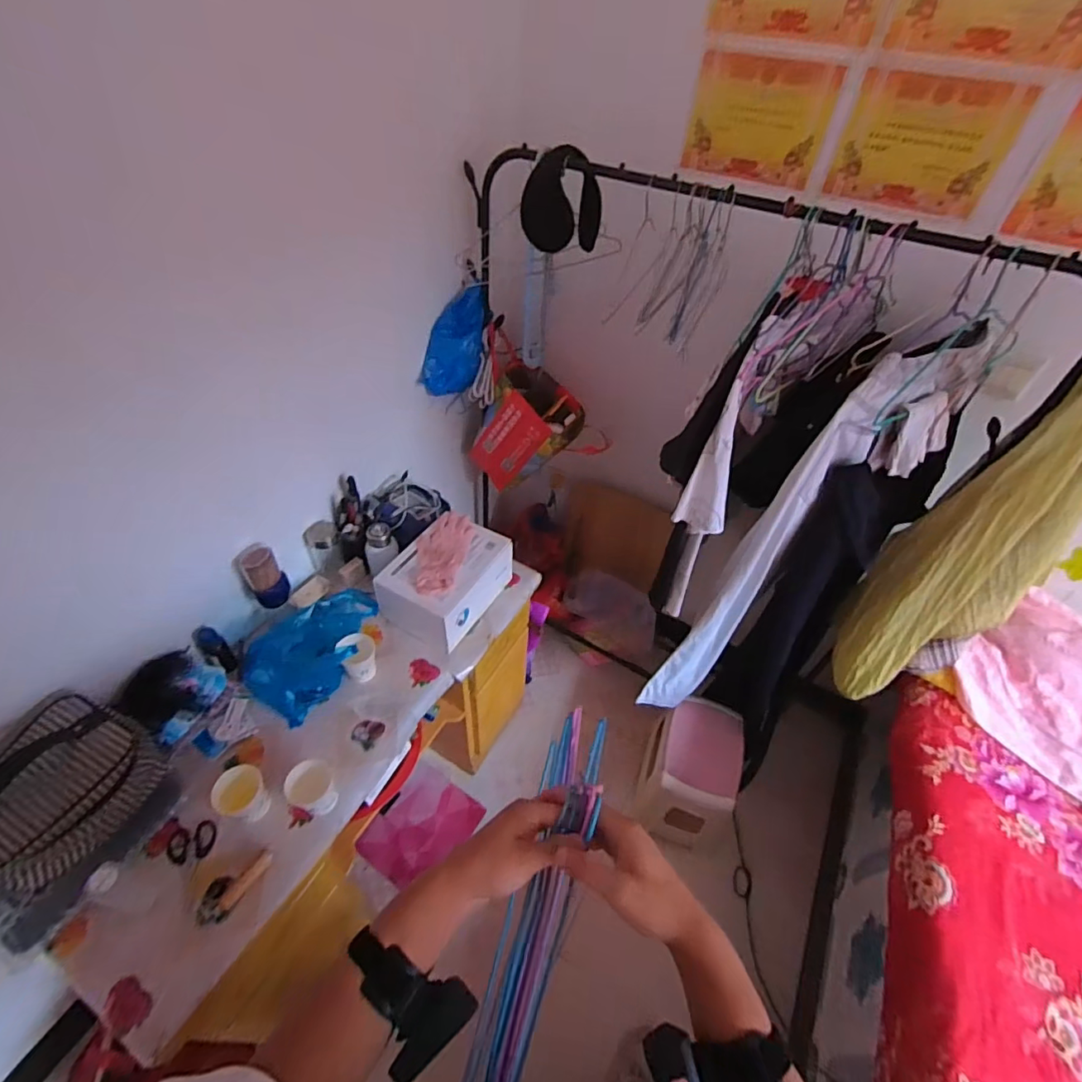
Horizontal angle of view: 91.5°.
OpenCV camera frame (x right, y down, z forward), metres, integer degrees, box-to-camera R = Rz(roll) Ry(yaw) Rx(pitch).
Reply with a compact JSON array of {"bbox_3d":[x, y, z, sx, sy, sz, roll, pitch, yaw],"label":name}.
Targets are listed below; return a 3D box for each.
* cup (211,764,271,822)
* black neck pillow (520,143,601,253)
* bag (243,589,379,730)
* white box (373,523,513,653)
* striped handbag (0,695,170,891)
[{"bbox_3d":[-0.483,0.413,0.858,0.076,0.083,0.071,3,46,-3],"label":"cup"},{"bbox_3d":[0.043,-0.659,1.025,0.150,0.152,0.076,8,46,3],"label":"black neck pillow"},{"bbox_3d":[-0.434,0.206,1.038,0.275,0.108,0.188,-32,56,-30],"label":"bag"},{"bbox_3d":[-0.200,0.096,1.149,0.179,0.122,0.294,26,49,19],"label":"white box"},{"bbox_3d":[-0.699,0.361,0.764,0.148,0.165,0.218,20,48,14],"label":"striped handbag"}]

